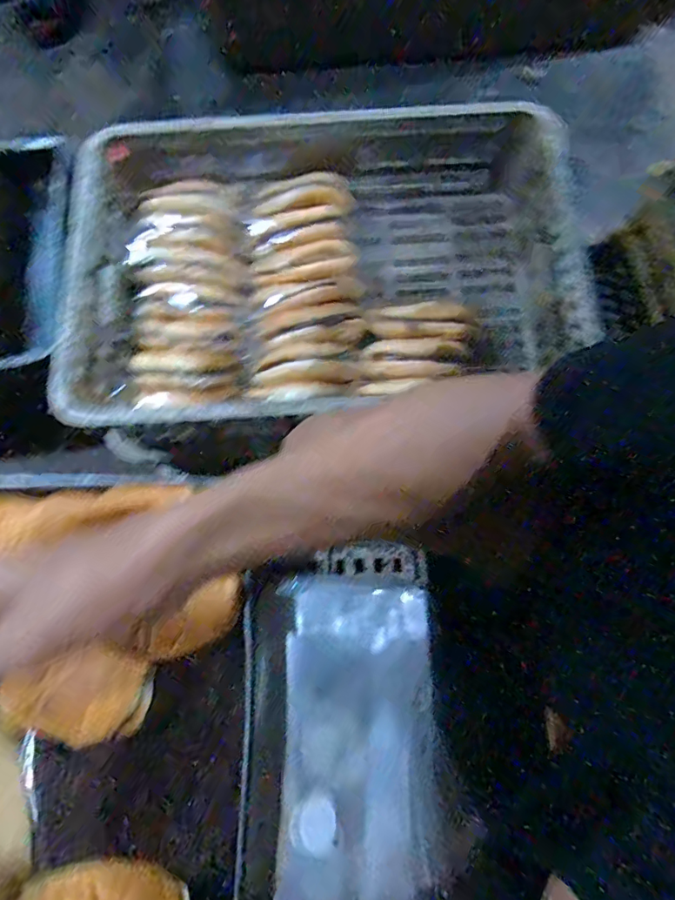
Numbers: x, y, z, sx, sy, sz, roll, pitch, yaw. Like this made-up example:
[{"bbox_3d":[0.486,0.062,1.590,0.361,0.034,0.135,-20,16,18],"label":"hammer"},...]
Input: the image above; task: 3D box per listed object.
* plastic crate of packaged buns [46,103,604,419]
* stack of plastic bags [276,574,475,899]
[{"bbox_3d":[-0.019,-0.245,0.677,0.658,0.138,0.415,-7,73,-1],"label":"plastic crate of packaged buns"},{"bbox_3d":[0.028,0.261,0.462,0.156,0.035,0.271,-1,73,1],"label":"stack of plastic bags"}]

